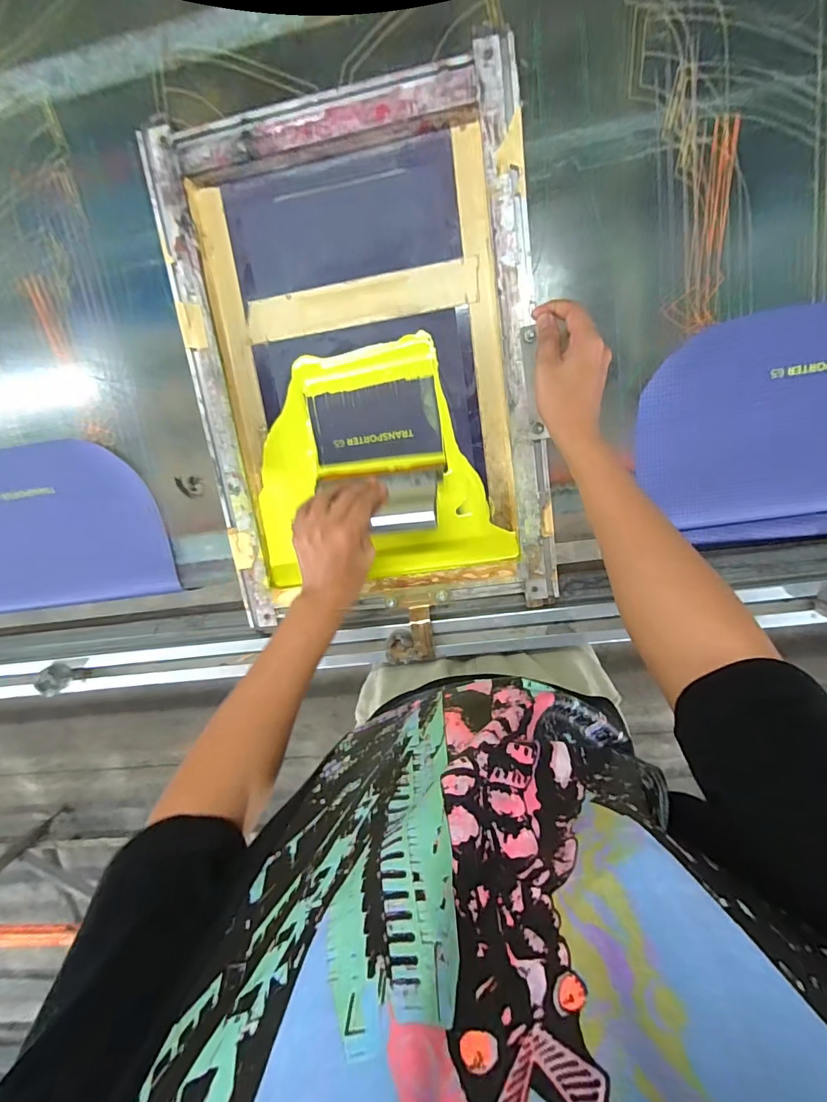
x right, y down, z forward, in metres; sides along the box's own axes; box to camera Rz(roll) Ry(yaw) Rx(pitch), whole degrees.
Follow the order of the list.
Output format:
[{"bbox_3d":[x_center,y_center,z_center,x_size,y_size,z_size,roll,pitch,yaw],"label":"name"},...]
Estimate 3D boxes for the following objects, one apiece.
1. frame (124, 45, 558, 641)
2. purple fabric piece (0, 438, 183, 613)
[{"bbox_3d":[-0.060,-0.194,0.529,0.396,0.046,0.558,-7,100,6],"label":"frame"},{"bbox_3d":[-0.613,-0.041,0.803,0.035,0.375,0.306,24,109,27],"label":"purple fabric piece"}]

